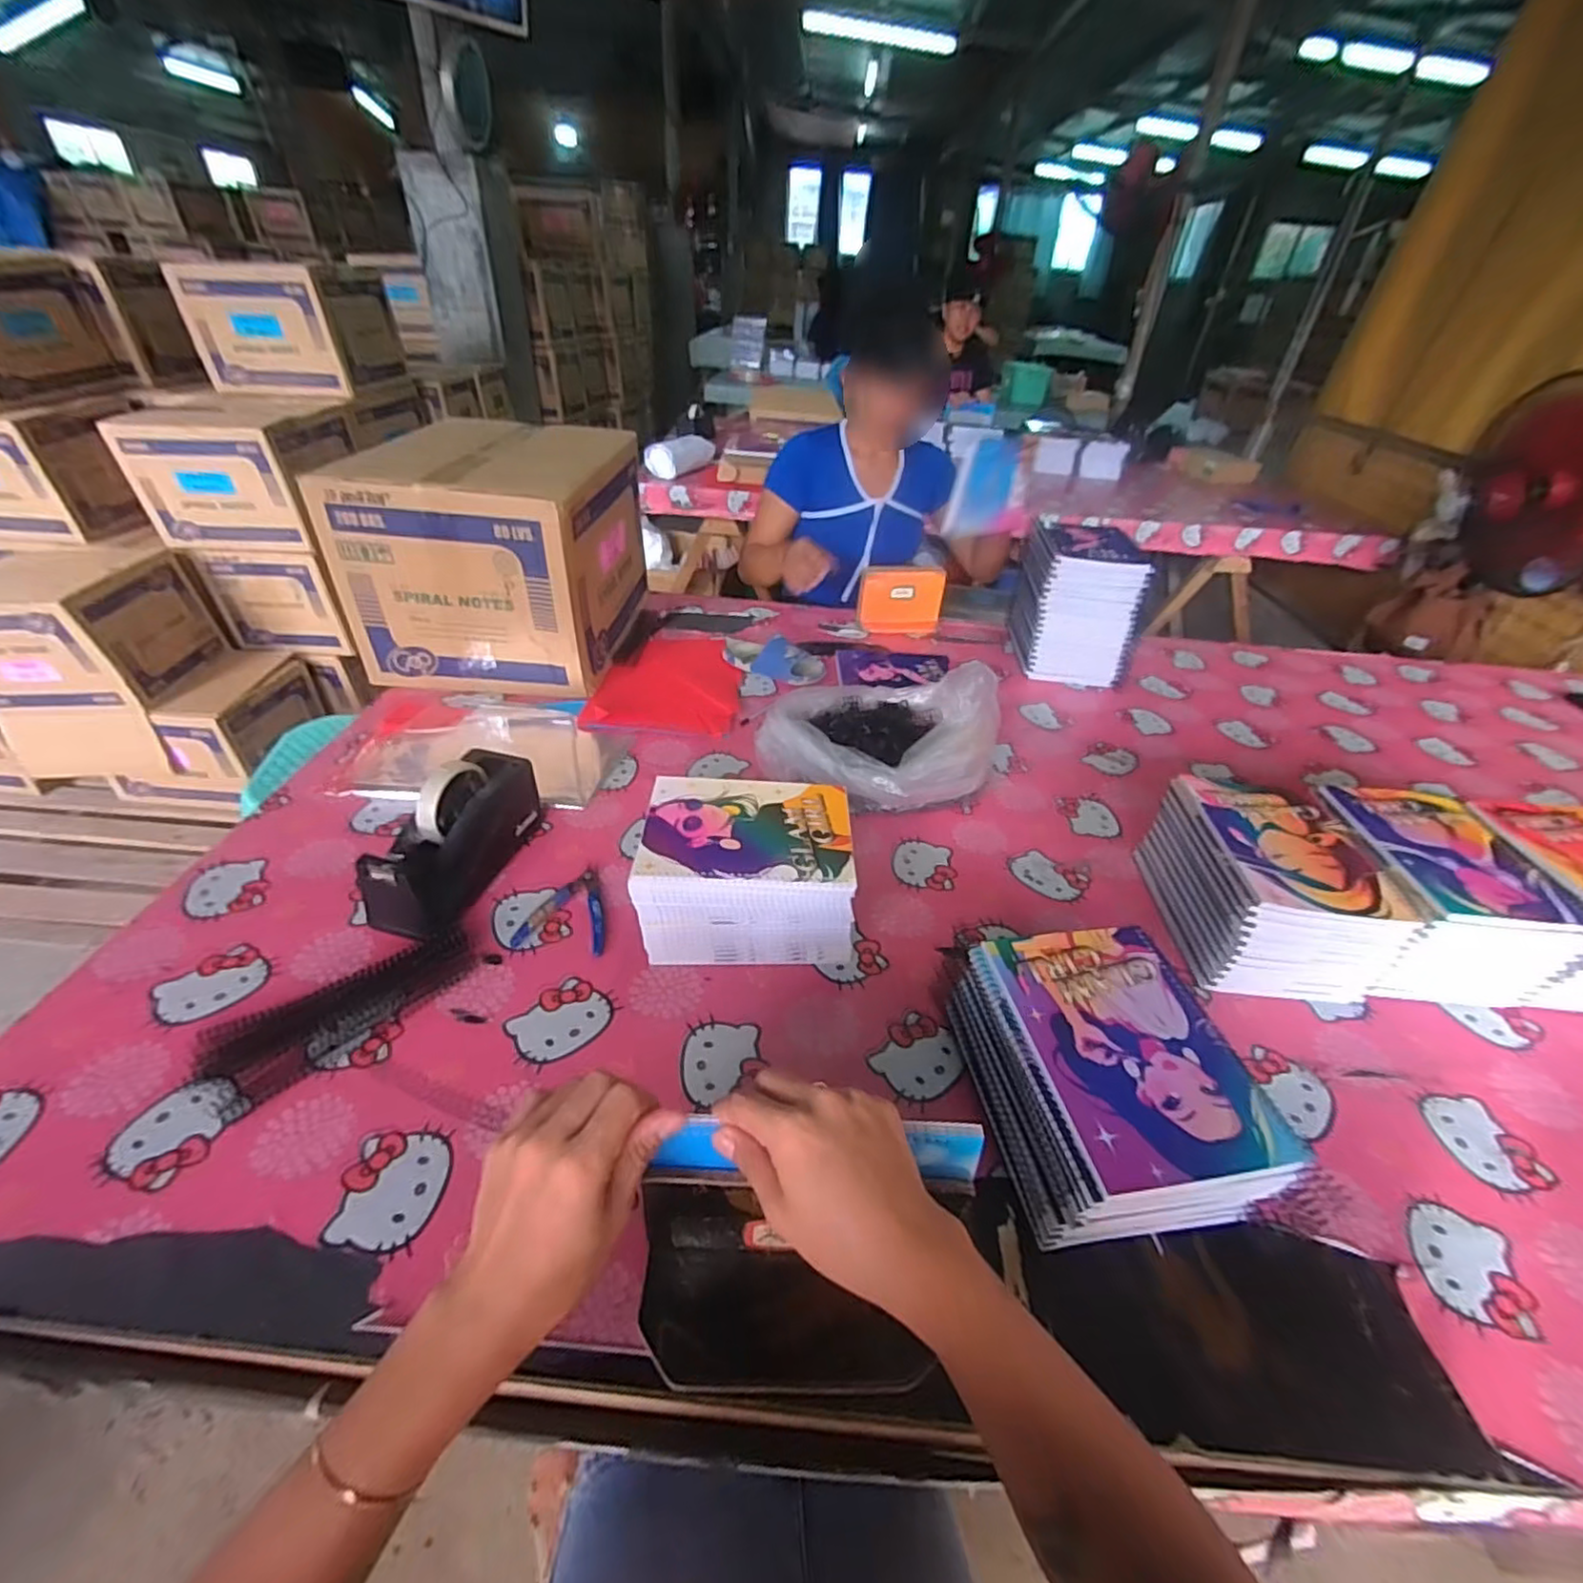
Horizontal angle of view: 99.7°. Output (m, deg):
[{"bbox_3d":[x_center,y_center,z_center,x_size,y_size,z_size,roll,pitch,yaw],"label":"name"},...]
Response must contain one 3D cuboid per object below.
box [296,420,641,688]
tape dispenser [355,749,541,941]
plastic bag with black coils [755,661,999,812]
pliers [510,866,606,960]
[{"bbox_3d":[-0.452,-0.369,1.038,0.348,0.296,0.354,5,38,-1],"label":"box"},{"bbox_3d":[-0.341,0.045,0.682,0.076,0.107,0.198,12,38,8],"label":"tape dispenser"},{"bbox_3d":[0.122,-0.079,0.876,0.270,0.139,0.247,-22,46,-31],"label":"plastic bag with black coils"},{"bbox_3d":[-0.220,0.120,0.683,0.088,0.008,0.102,10,38,5],"label":"pliers"}]

